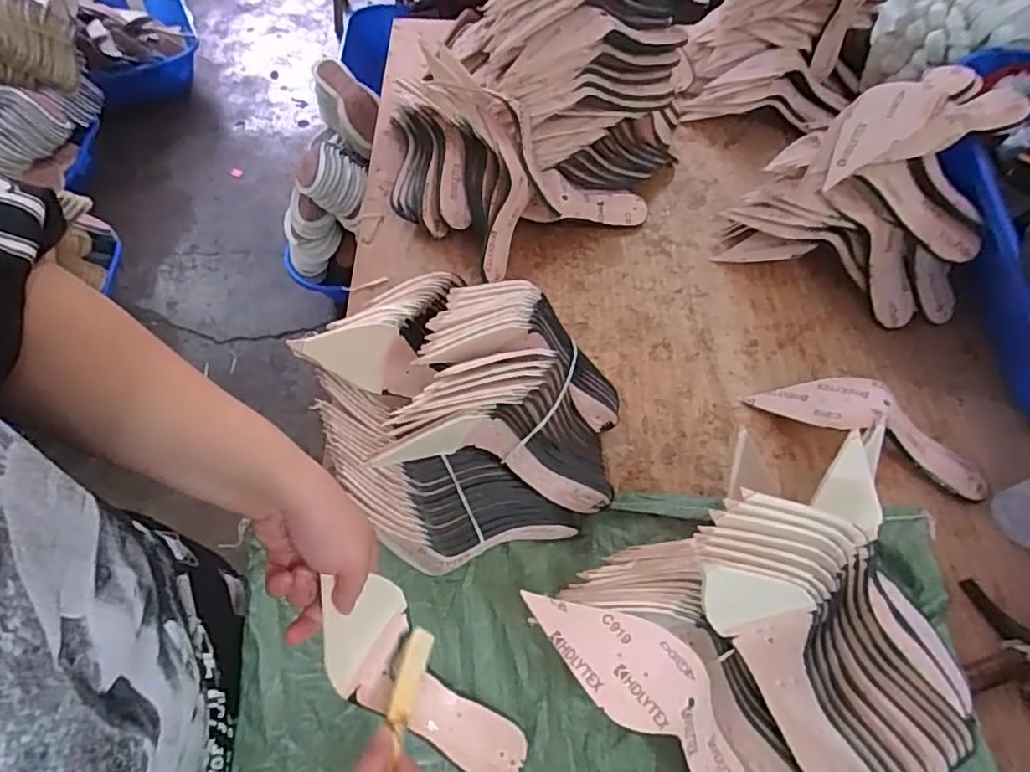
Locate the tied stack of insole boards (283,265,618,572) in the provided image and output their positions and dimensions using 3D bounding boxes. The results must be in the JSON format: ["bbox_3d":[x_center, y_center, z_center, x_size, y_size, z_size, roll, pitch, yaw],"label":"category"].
[{"bbox_3d":[-0.051,0.034,0.605,0.299,0.158,0.248,32,61,17],"label":"tied stack of insole boards"}]

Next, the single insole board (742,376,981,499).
[{"bbox_3d":[0.398,0.041,0.679,0.251,0.066,0.067,24,59,12],"label":"single insole board"}]

